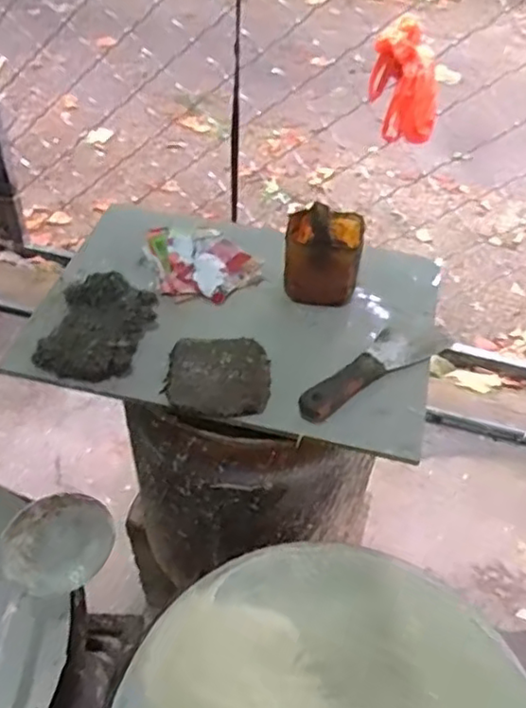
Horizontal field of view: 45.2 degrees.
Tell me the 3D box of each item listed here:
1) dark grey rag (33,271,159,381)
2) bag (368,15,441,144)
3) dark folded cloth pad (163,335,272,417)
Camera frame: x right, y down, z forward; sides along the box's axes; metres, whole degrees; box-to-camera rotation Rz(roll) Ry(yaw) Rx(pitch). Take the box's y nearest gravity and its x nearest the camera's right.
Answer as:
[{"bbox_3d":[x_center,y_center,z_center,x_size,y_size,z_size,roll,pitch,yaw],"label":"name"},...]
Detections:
[{"bbox_3d":[-0.194,-0.033,0.752,0.113,0.039,0.142,15,46,11],"label":"dark grey rag"},{"bbox_3d":[0.375,-0.703,1.644,0.186,0.273,0.095,17,49,13],"label":"bag"},{"bbox_3d":[-0.050,0.024,0.708,0.114,0.025,0.094,3,45,-1],"label":"dark folded cloth pad"}]

